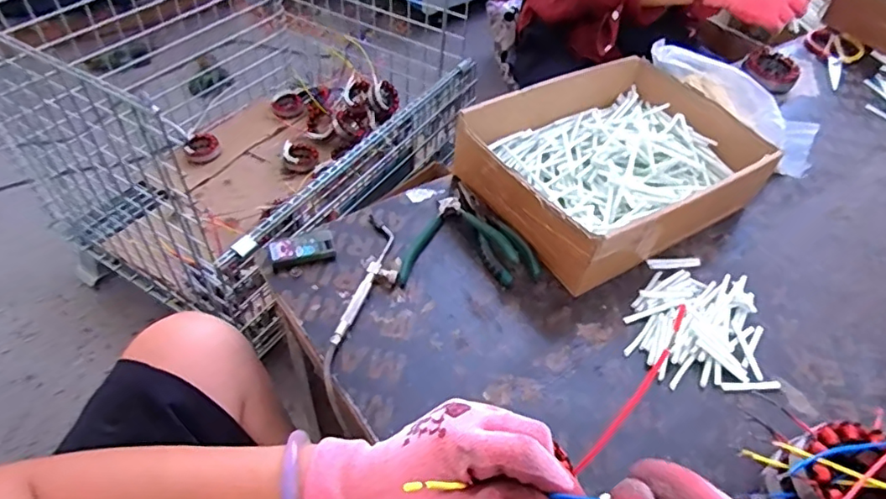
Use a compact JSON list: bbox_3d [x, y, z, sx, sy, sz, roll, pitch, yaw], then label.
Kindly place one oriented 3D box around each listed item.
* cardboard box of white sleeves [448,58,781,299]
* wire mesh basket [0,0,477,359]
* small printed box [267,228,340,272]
[{"bbox_3d":[0.213,-0.105,0.690,0.337,0.091,0.243,-21,52,-23],"label":"cardboard box of white sleeves"},{"bbox_3d":[-0.448,-0.382,1.281,0.807,0.521,0.866,27,50,19],"label":"wire mesh basket"},{"bbox_3d":[-0.152,0.000,0.601,0.068,0.013,0.037,-13,49,-17],"label":"small printed box"}]

